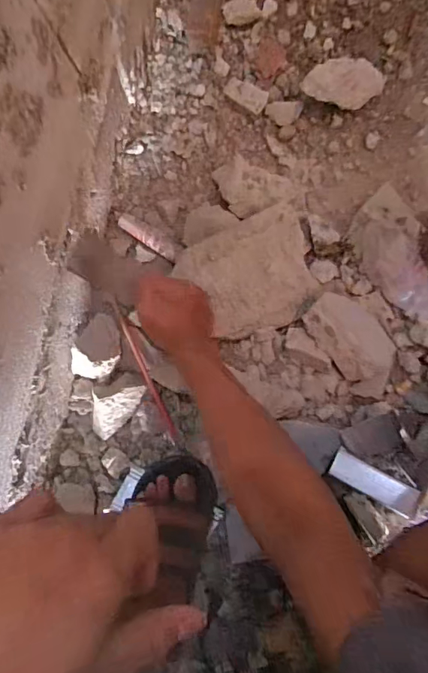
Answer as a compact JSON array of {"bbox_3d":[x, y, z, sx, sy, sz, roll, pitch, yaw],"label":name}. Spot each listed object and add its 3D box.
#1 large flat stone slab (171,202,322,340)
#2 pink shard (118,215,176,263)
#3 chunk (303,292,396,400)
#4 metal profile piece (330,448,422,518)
[{"bbox_3d":[0.052,-0.080,0.628,0.166,0.034,0.146,-21,87,4],"label":"large flat stone slab"},{"bbox_3d":[-0.094,-0.144,0.677,0.098,0.016,0.024,34,91,5],"label":"pink shard"},{"bbox_3d":[0.190,0.009,0.615,0.079,0.037,0.148,-38,86,3],"label":"chunk"},{"bbox_3d":[0.194,0.177,0.568,0.104,0.018,0.034,27,93,29],"label":"metal profile piece"}]

